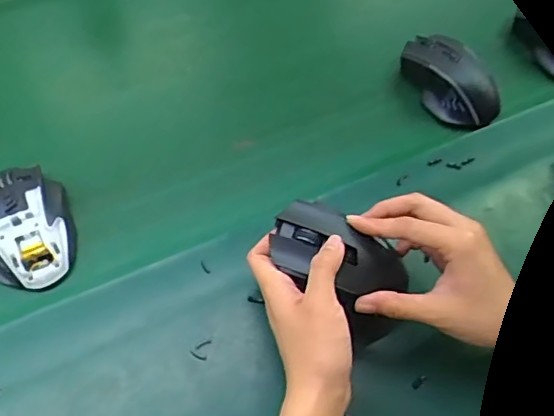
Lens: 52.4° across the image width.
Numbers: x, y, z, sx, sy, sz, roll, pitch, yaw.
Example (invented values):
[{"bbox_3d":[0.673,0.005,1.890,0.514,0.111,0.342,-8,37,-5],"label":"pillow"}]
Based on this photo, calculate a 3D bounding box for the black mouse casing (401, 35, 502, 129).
[{"bbox_3d":[0.174,-0.130,0.568,0.115,0.040,0.067,32,66,13],"label":"black mouse casing"}]

